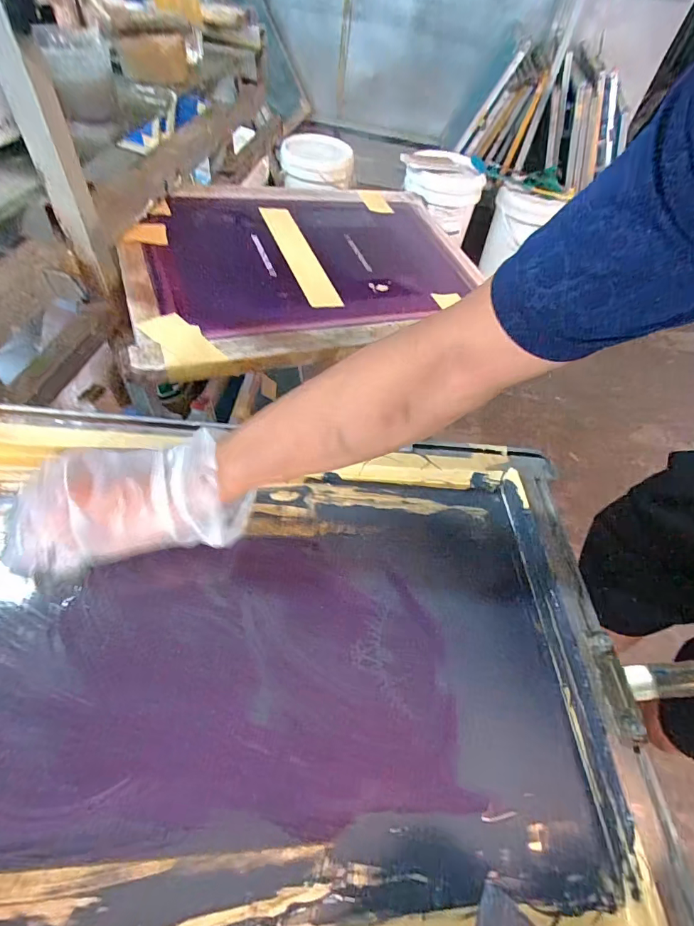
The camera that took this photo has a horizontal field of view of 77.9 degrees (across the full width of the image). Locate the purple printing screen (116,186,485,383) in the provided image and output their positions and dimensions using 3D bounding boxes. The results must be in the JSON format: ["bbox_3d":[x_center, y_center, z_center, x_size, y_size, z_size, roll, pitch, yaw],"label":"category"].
[{"bbox_3d":[-0.044,-0.301,0.641,0.532,0.026,0.381,-12,61,-22],"label":"purple printing screen"}]

